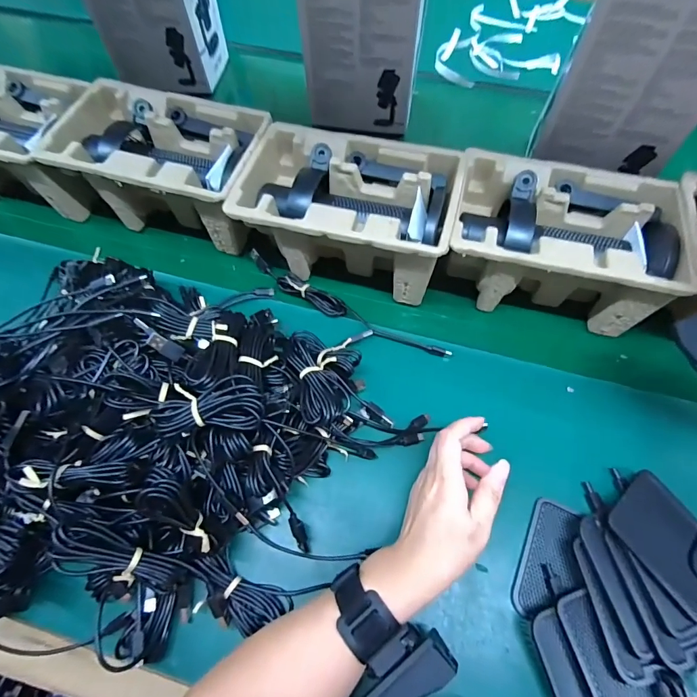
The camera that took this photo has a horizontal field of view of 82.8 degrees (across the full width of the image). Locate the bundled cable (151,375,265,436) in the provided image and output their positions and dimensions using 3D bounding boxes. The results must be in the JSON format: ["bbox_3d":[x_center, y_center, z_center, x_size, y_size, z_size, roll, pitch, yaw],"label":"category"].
[{"bbox_3d":[-0.110,0.048,0.321,0.086,0.039,0.044,-5,61,0],"label":"bundled cable"}]

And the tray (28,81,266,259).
[{"bbox_3d":[-0.235,-0.222,0.489,0.270,0.109,0.149,14,63,10],"label":"tray"}]

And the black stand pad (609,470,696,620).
[{"bbox_3d":[0.272,0.162,0.334,0.076,0.011,0.091,-30,70,-25],"label":"black stand pad"}]

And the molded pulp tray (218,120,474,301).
[{"bbox_3d":[0.002,-0.148,0.457,0.229,0.111,0.152,14,63,10],"label":"molded pulp tray"}]

